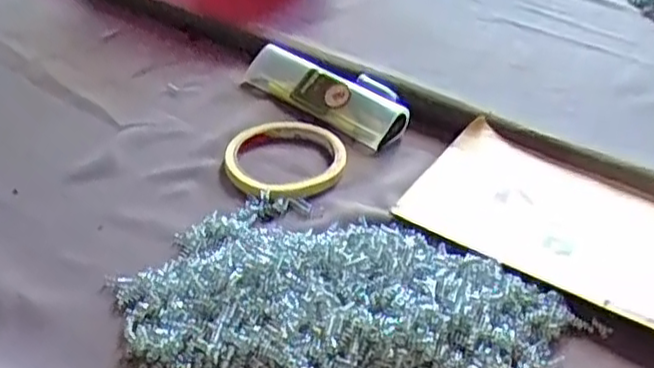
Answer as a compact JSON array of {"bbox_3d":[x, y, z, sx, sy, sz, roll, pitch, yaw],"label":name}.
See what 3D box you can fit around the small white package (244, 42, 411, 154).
[{"bbox_3d":[-0.002,-0.080,0.589,0.159,0.028,0.052,29,41,29],"label":"small white package"}]

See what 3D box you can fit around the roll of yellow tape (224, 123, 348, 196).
[{"bbox_3d":[-0.030,-0.019,0.511,0.090,0.013,0.092,4,35,-3],"label":"roll of yellow tape"}]

